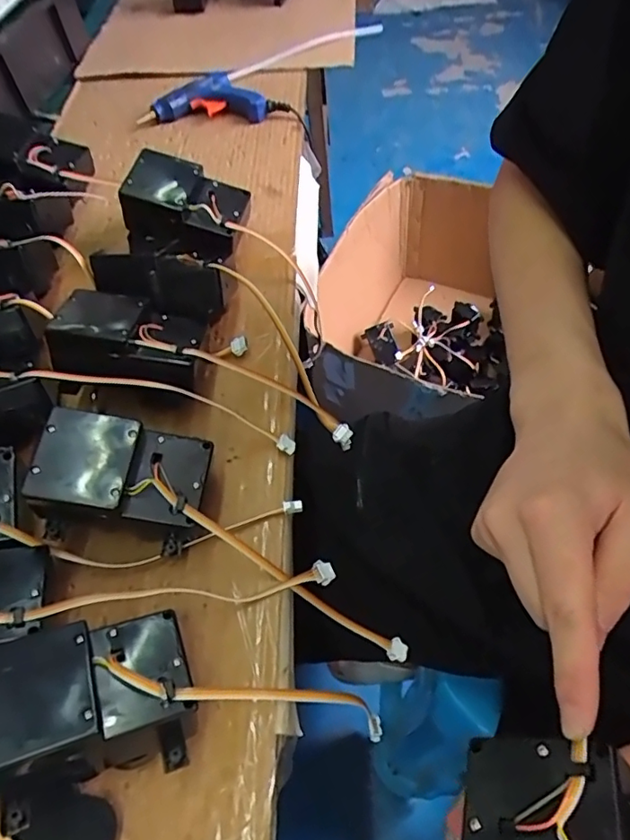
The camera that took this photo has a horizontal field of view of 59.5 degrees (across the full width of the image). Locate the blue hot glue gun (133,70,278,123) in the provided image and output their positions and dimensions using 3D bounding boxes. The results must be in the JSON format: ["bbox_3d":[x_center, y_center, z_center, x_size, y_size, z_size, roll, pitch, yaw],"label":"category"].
[{"bbox_3d":[-0.127,-0.384,0.654,0.154,0.029,0.073,-6,57,1],"label":"blue hot glue gun"}]

